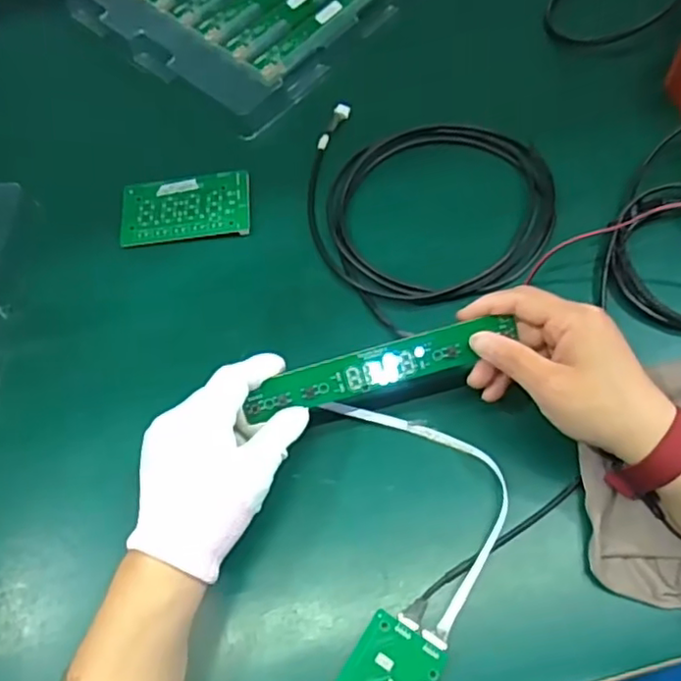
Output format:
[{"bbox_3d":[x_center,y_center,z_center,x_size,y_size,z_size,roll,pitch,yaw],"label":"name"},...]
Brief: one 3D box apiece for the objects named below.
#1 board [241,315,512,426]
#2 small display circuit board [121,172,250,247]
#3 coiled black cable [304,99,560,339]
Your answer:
[{"bbox_3d":[0.024,0.019,0.401,0.169,0.006,0.029,-16,101,1],"label":"board"},{"bbox_3d":[-0.129,-0.111,0.530,0.106,0.009,0.058,-5,64,1],"label":"small display circuit board"},{"bbox_3d":[0.065,-0.126,0.520,0.192,0.021,0.216,-29,66,-10],"label":"coiled black cable"}]

